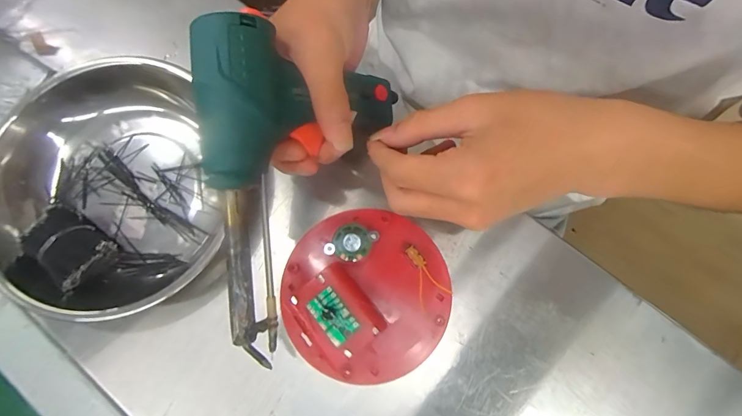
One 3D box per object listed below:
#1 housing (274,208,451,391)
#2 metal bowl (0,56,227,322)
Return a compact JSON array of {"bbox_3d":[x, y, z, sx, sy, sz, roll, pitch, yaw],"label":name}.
[{"bbox_3d":[-0.004,0.061,0.268,0.119,0.023,0.119,0,77,1],"label":"housing"},{"bbox_3d":[-0.194,-0.019,0.276,0.166,0.048,0.189,-17,78,-2],"label":"metal bowl"}]

